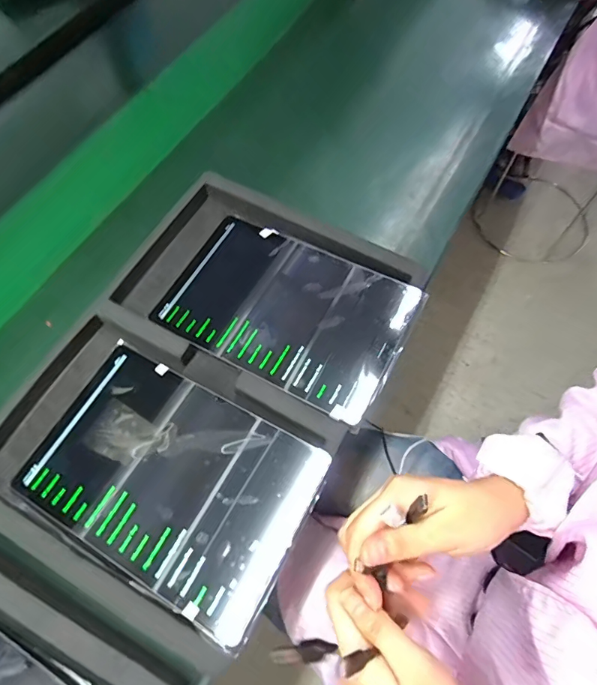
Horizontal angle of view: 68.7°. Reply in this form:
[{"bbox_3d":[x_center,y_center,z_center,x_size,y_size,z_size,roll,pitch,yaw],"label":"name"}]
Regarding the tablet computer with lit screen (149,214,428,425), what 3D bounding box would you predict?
[{"bbox_3d":[-0.014,-0.040,0.475,0.258,0.009,0.167,26,67,16],"label":"tablet computer with lit screen"}]

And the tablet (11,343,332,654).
[{"bbox_3d":[-0.118,0.121,0.403,0.255,0.008,0.167,26,67,16],"label":"tablet"}]

